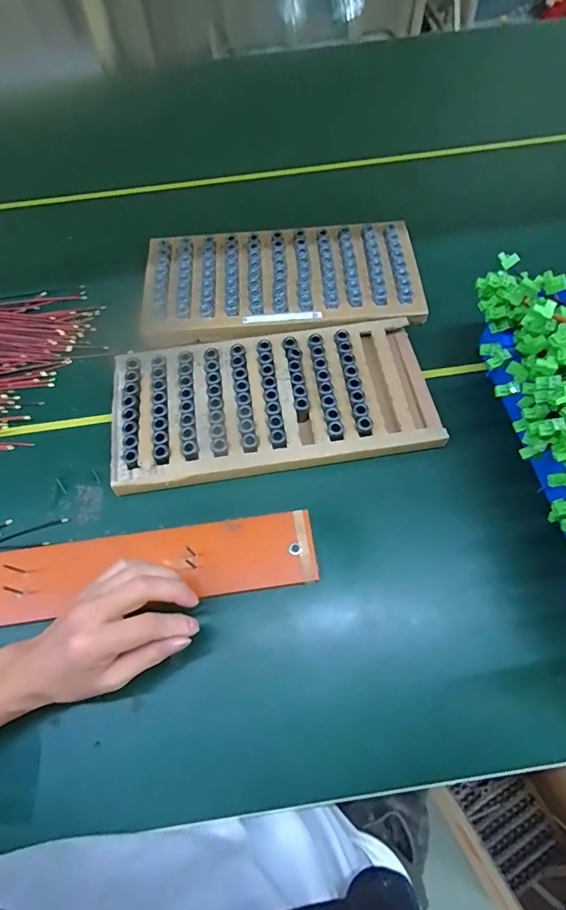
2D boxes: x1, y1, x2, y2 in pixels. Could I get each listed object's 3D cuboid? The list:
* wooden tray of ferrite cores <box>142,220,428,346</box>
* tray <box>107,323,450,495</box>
[{"bbox_3d":[-0.004,-0.231,0.586,0.359,0.039,0.182,-5,64,0],"label":"wooden tray of ferrite cores"},{"bbox_3d":[-0.015,-0.063,0.502,0.359,0.032,0.168,-8,64,-2],"label":"tray"}]

